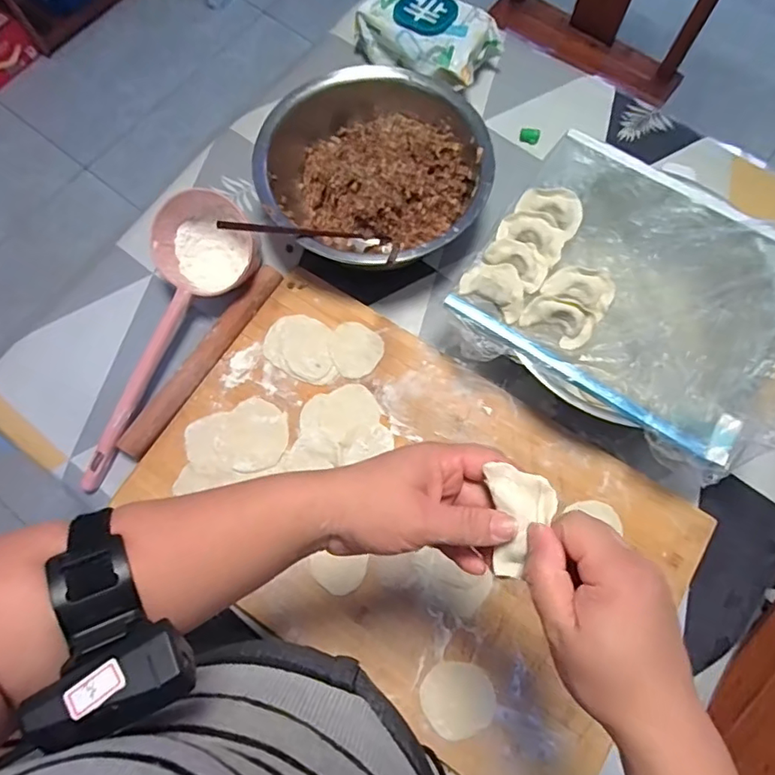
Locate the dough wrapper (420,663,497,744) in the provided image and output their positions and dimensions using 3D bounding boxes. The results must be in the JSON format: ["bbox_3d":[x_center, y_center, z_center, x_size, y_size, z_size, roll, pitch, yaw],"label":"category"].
[{"bbox_3d":[0.070,0.305,0.523,0.069,0.005,0.066,0,72,1],"label":"dough wrapper"}]

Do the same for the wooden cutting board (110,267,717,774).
[{"bbox_3d":[0.025,0.133,0.571,0.543,0.031,0.350,31,76,11],"label":"wooden cutting board"}]

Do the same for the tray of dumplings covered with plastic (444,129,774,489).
[{"bbox_3d":[0.262,-0.103,0.540,0.315,0.038,0.287,30,76,10],"label":"tray of dumplings covered with plastic"}]

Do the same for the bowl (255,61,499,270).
[{"bbox_3d":[-0.013,-0.254,0.644,0.260,0.100,0.266,0,72,1],"label":"bowl"}]

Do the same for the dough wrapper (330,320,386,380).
[{"bbox_3d":[-0.039,-0.044,0.620,0.062,0.005,0.061,36,77,12],"label":"dough wrapper"}]

